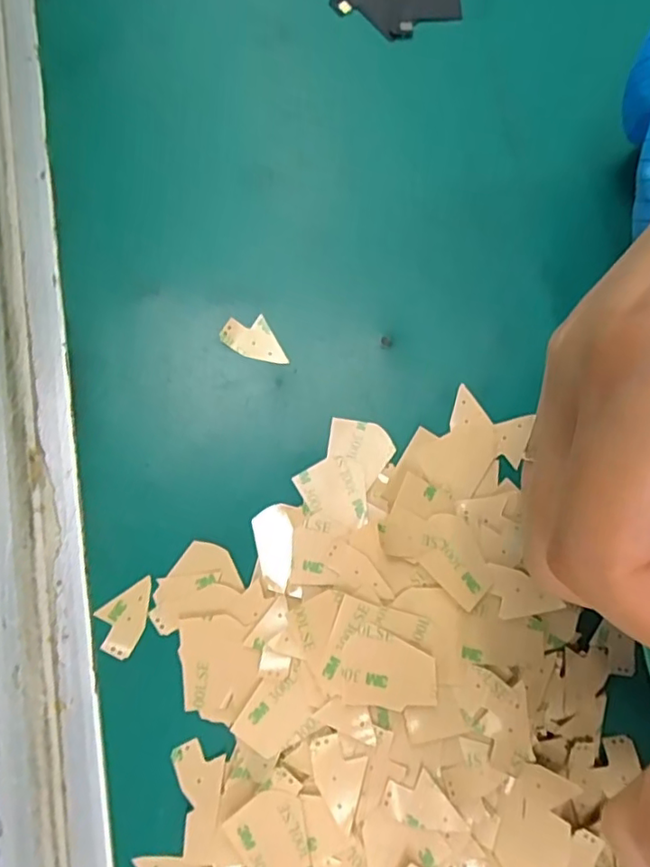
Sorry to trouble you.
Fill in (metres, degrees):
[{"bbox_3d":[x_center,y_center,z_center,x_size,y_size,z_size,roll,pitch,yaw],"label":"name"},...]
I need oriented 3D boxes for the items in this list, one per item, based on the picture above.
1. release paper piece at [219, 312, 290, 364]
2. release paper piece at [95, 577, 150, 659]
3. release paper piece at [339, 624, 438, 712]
[{"bbox_3d":[-0.026,-0.036,0.221,0.025,0.004,0.015,12,86,-3],"label":"release paper piece"},{"bbox_3d":[-0.068,0.061,0.200,0.016,0.004,0.026,20,80,3],"label":"release paper piece"},{"bbox_3d":[0.020,0.075,0.188,0.030,0.004,0.022,8,79,1],"label":"release paper piece"}]

